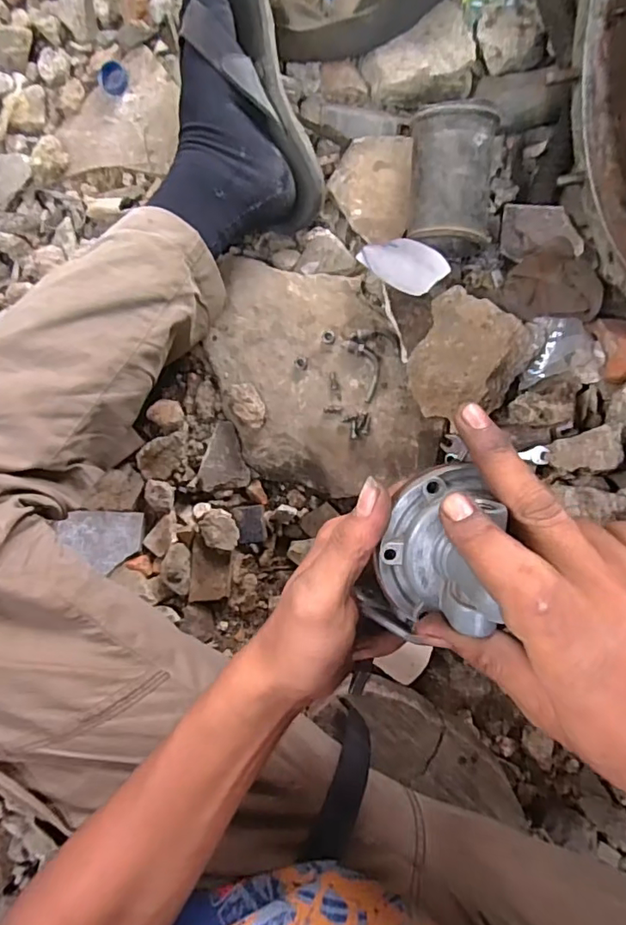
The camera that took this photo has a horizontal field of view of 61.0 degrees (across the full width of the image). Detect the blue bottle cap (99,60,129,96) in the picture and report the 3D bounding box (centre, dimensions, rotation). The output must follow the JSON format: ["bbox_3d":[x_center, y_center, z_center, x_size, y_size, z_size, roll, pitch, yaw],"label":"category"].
[{"bbox_3d":[-0.223,-0.430,0.593,0.032,0.015,0.027,-37,88,7],"label":"blue bottle cap"}]

